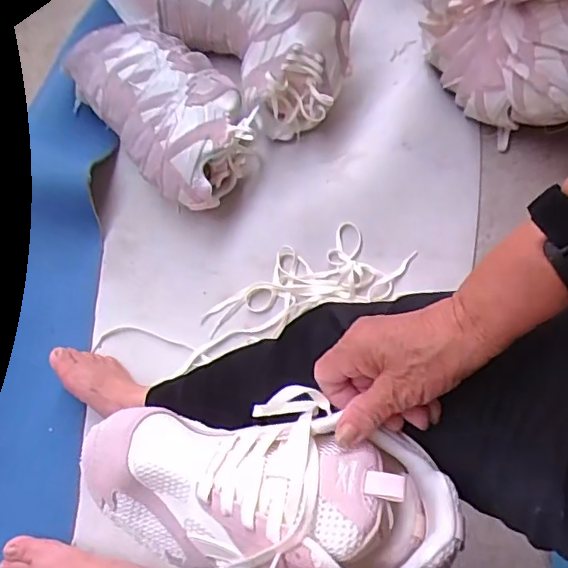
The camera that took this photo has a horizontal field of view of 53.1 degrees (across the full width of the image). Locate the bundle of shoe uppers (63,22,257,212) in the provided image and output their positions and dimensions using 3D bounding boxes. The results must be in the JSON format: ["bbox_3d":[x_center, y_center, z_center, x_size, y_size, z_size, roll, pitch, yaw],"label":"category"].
[{"bbox_3d":[-0.185,-0.287,0.934,0.203,0.119,0.378,-36,66,-14],"label":"bundle of shoe uppers"}]

